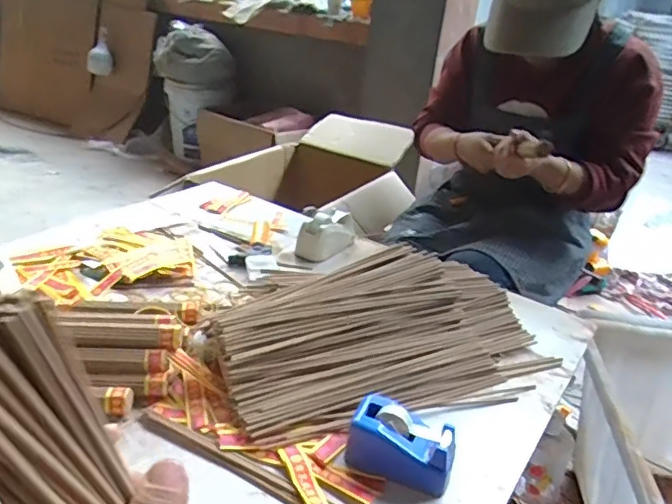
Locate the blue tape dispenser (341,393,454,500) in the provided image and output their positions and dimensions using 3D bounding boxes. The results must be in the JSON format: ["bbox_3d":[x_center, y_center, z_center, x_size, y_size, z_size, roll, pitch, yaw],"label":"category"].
[{"bbox_3d":[0.064,0.182,0.532,0.098,0.052,0.055,17,29,20],"label":"blue tape dispenser"}]

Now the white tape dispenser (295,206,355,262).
[{"bbox_3d":[-0.016,-0.034,0.946,0.062,0.064,0.113,18,29,23],"label":"white tape dispenser"}]

